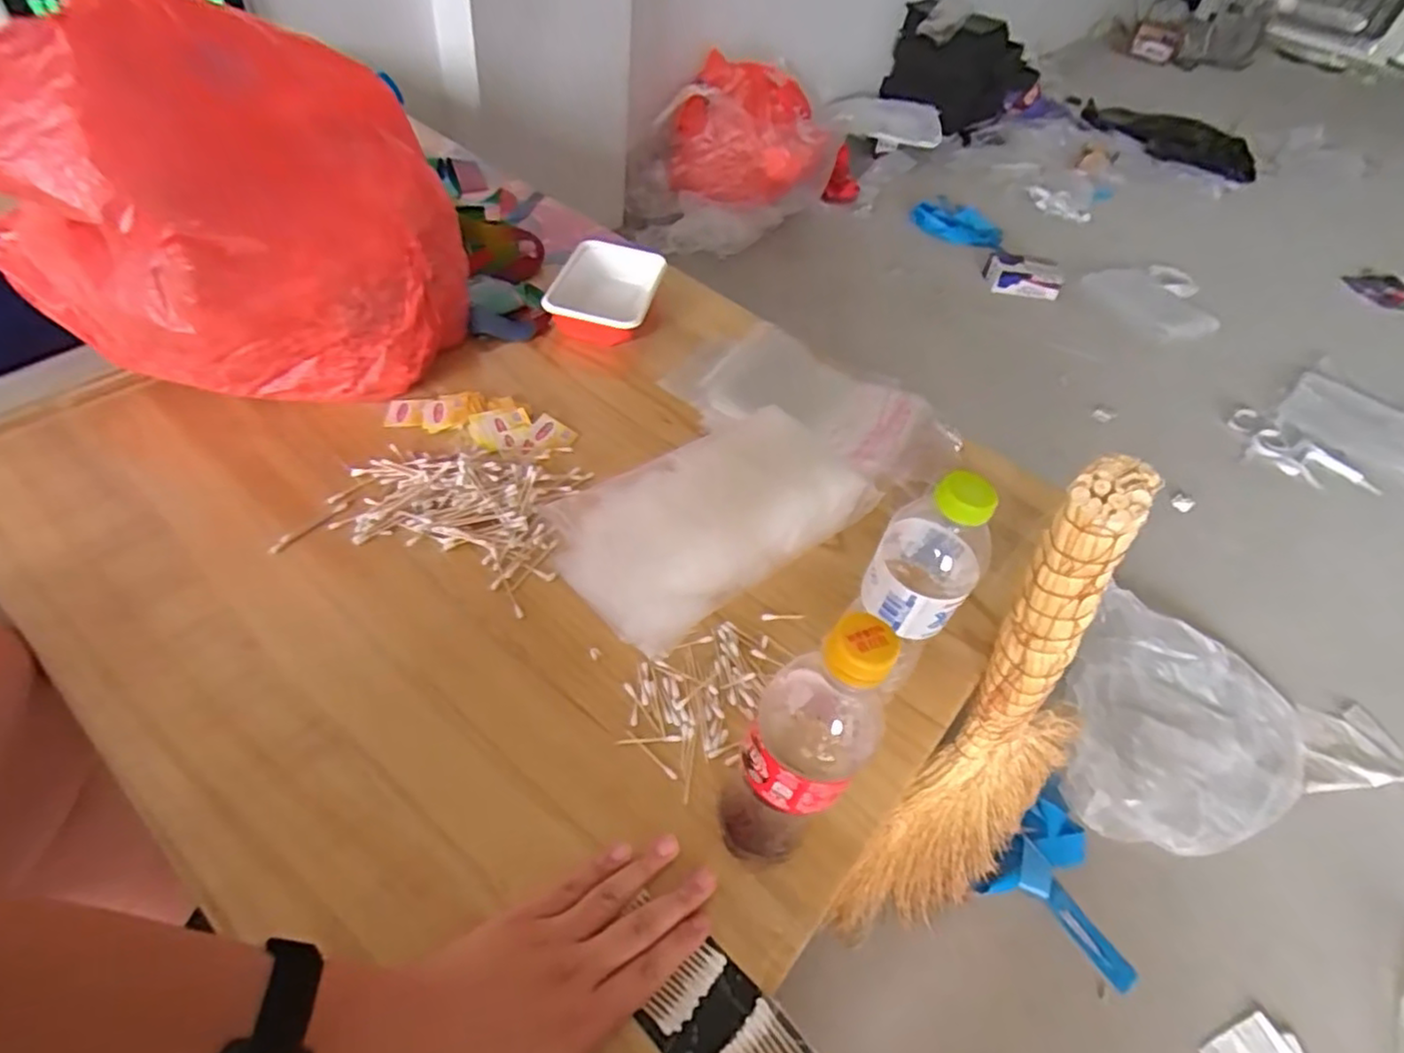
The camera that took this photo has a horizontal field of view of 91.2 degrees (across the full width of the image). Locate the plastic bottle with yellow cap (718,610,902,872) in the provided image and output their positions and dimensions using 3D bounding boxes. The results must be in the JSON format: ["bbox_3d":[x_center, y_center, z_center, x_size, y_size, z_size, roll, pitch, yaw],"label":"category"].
[{"bbox_3d":[0.050,0.133,0.383,0.056,0.249,0.060,5,49,-6],"label":"plastic bottle with yellow cap"}]

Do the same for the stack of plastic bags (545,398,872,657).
[{"bbox_3d":[0.004,-0.019,0.617,0.263,0.074,0.170,-29,60,-28],"label":"stack of plastic bags"}]

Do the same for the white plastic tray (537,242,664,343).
[{"bbox_3d":[-0.124,-0.293,0.875,0.123,0.053,0.165,16,49,4],"label":"white plastic tray"}]

